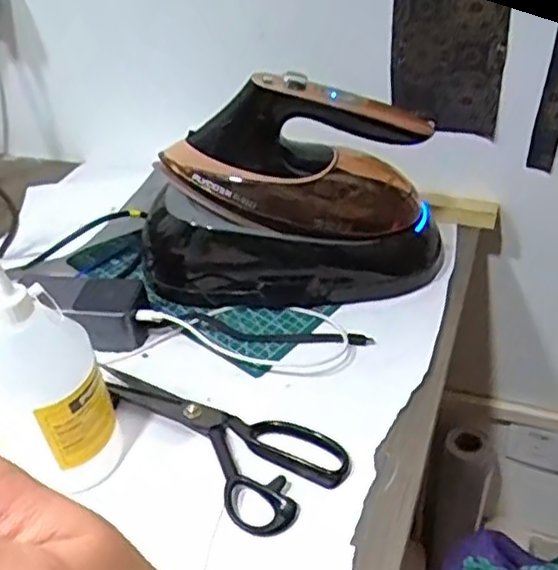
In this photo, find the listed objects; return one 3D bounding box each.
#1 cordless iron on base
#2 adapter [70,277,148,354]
[{"bbox_3d":[0.015,-0.102,0.689,0.323,0.216,0.142,-14,40,-10],"label":"cordless iron on base"},{"bbox_3d":[-0.164,0.029,0.668,0.065,0.061,0.047,3,40,11],"label":"adapter"}]

